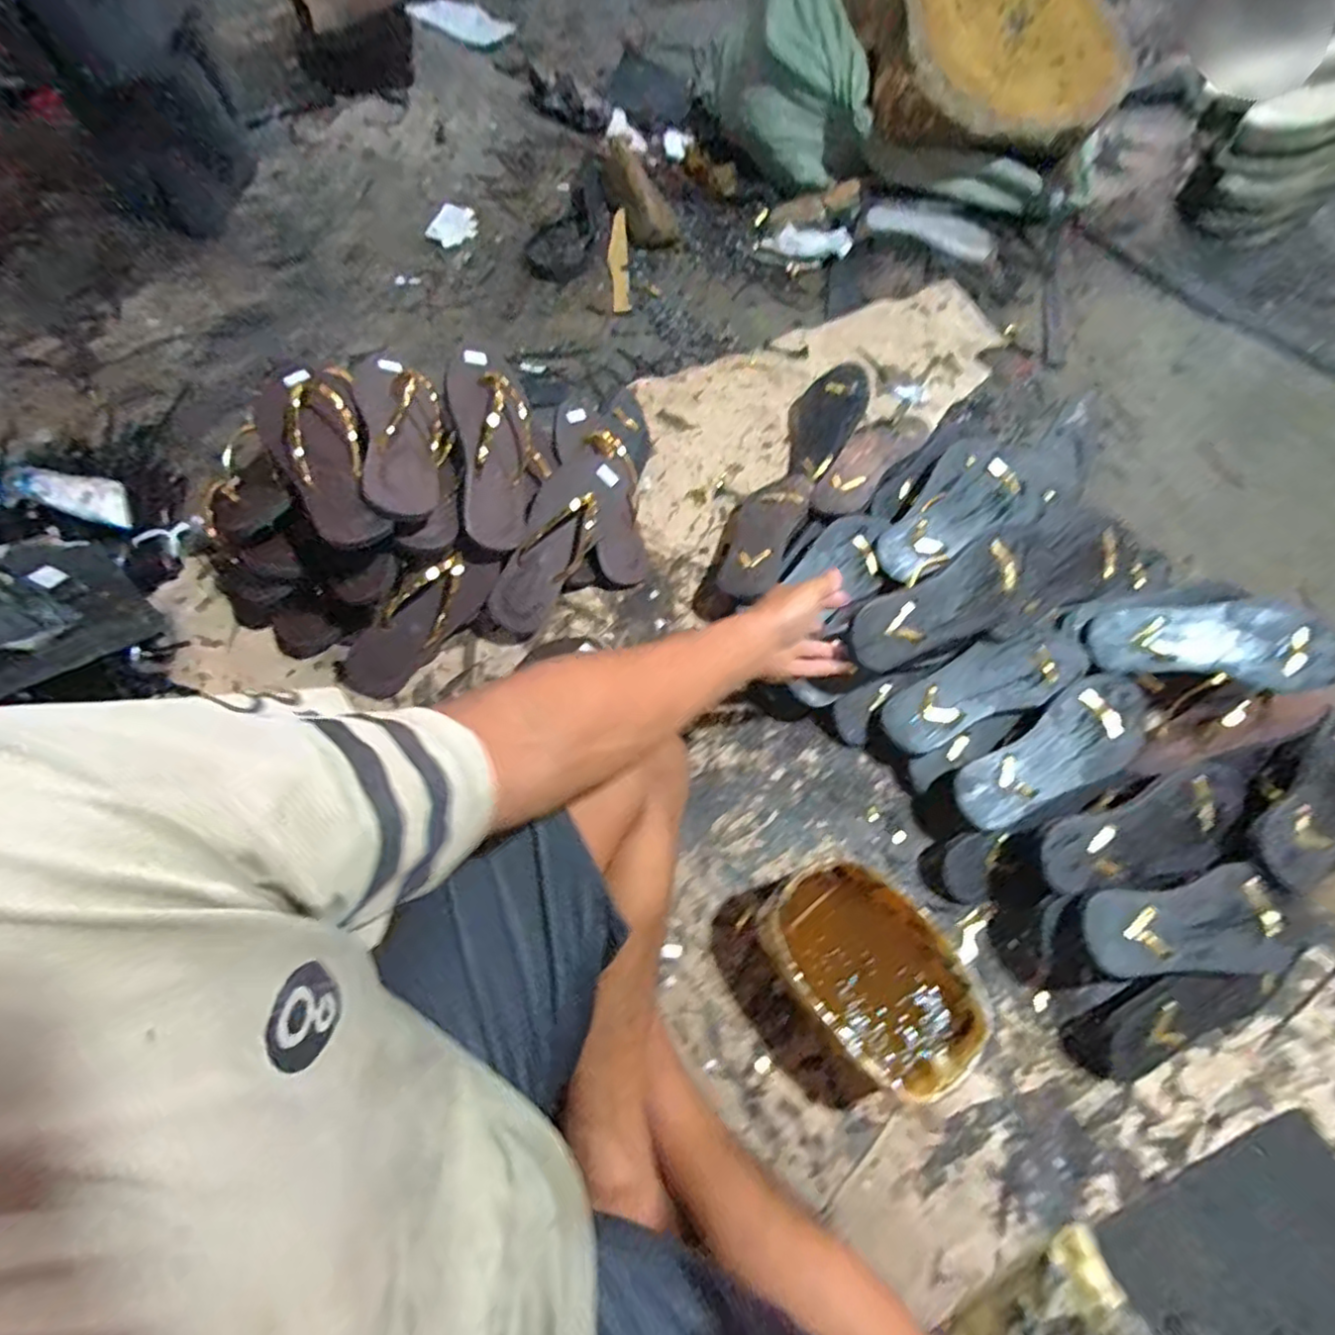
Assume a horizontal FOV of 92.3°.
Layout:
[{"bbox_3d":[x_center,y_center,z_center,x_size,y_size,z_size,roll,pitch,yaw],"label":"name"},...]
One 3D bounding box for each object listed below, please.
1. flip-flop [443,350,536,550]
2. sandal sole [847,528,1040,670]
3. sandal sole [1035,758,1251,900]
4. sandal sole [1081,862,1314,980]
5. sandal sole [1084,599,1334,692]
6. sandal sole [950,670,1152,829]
[{"bbox_3d":[-0.195,-0.246,0.707,0.085,0.076,0.227,-8,89,-4],"label":"flip-flop"},{"bbox_3d":[0.281,-0.066,0.636,0.212,0.019,0.074,-29,93,-6],"label":"sandal sole"},{"bbox_3d":[0.473,0.160,0.620,0.248,0.037,0.083,-19,66,-9],"label":"sandal sole"},{"bbox_3d":[0.482,0.236,0.581,0.197,0.025,0.085,-10,65,-5],"label":"sandal sole"},{"bbox_3d":[0.595,-0.028,0.704,0.233,0.028,0.089,4,85,15],"label":"sandal sole"},{"bbox_3d":[0.396,0.087,0.655,0.219,0.032,0.086,-27,68,-12],"label":"sandal sole"}]

